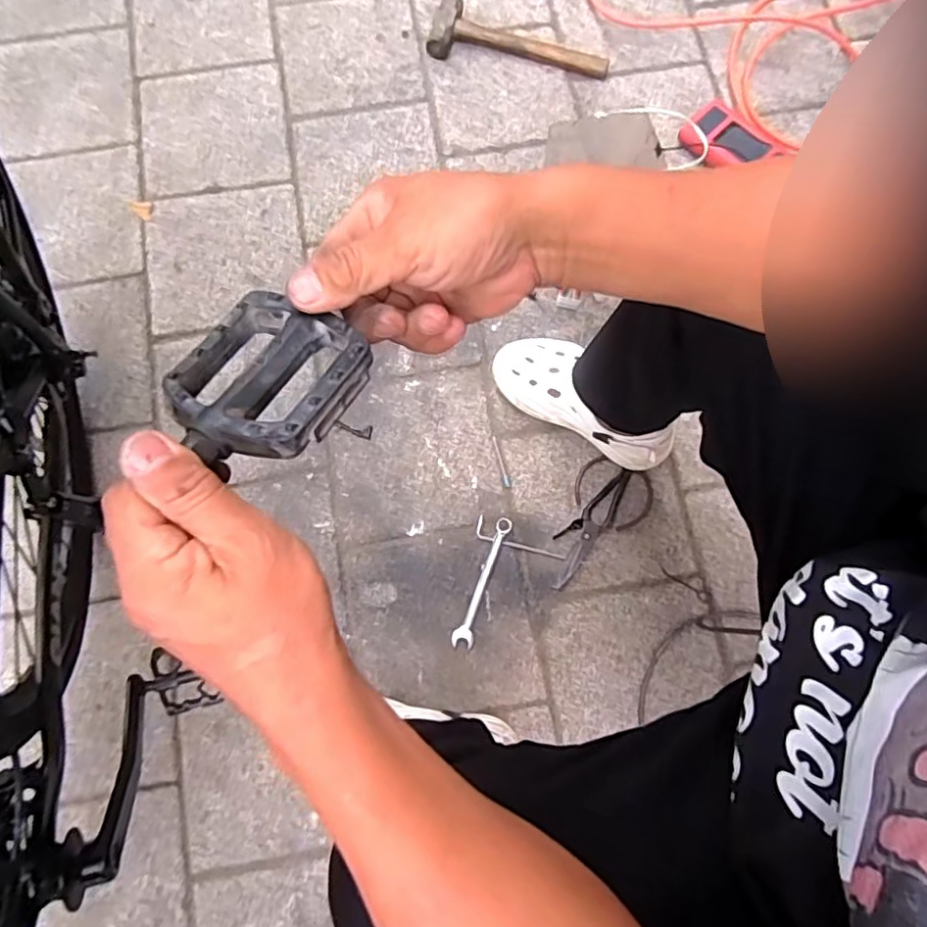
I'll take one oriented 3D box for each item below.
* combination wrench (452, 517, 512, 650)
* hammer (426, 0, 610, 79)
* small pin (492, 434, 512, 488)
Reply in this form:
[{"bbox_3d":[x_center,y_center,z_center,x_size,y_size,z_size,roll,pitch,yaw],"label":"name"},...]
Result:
[{"bbox_3d":[0.029,0.169,0.879,0.028,0.004,0.190,20,78,3],"label":"combination wrench"},{"bbox_3d":[0.100,-0.740,1.075,0.313,0.037,0.104,11,78,1],"label":"hammer"},{"bbox_3d":[0.055,-0.003,0.920,0.012,0.005,0.081,-16,79,-5],"label":"small pin"}]

